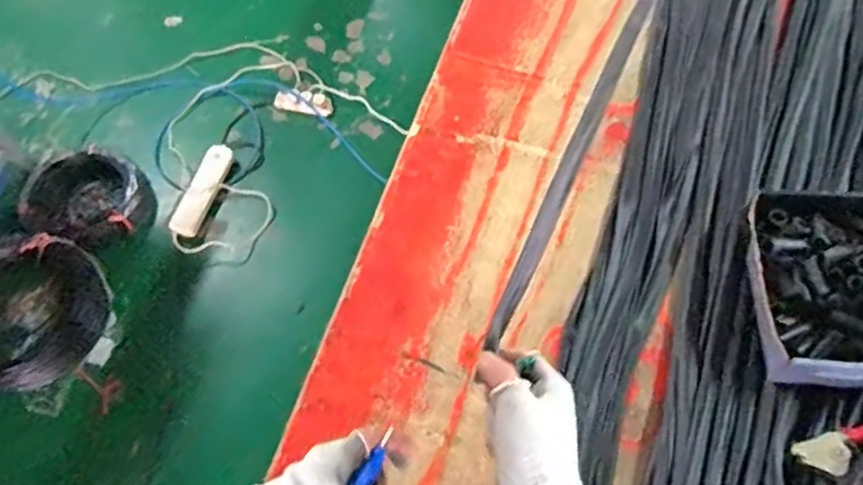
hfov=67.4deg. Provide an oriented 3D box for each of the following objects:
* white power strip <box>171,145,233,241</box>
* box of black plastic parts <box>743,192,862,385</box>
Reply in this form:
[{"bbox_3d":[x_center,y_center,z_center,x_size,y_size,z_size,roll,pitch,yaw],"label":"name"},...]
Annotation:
[{"bbox_3d":[-0.664,-0.158,1.874,0.086,0.041,0.306,16,65,10],"label":"white power strip"},{"bbox_3d":[0.535,0.053,0.846,0.220,0.071,0.270,1,64,2],"label":"box of black plastic parts"}]

